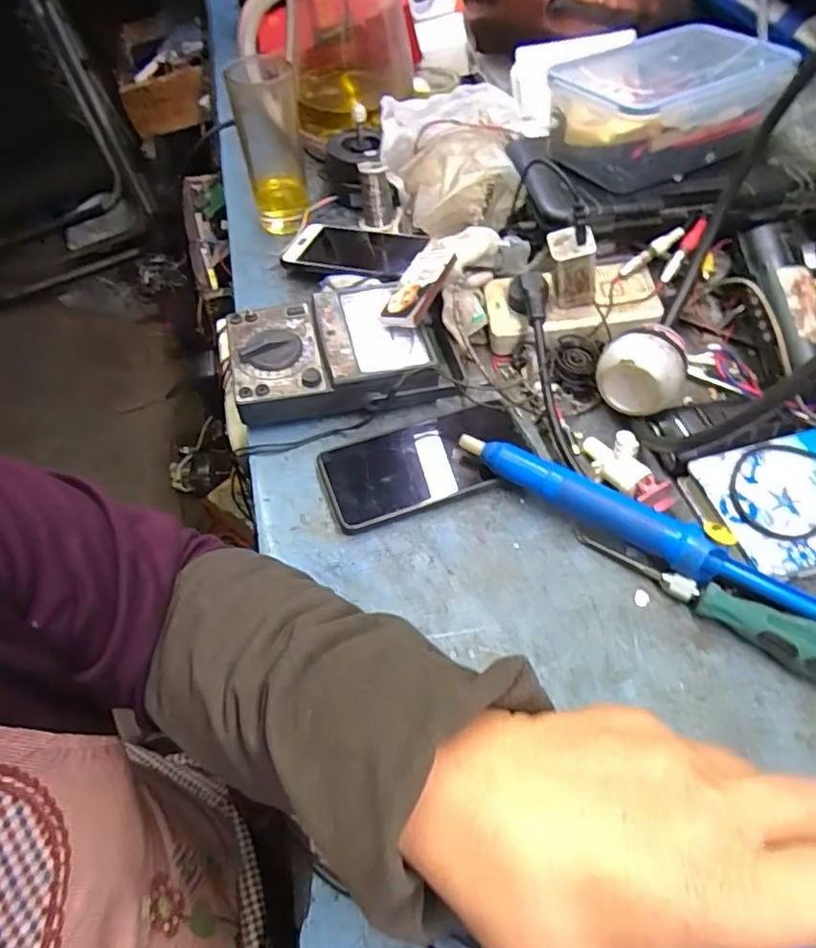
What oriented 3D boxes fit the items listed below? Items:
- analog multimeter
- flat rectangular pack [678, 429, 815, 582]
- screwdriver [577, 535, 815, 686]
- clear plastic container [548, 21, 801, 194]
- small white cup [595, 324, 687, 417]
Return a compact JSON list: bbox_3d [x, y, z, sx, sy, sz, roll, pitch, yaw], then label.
[{"bbox_3d":[-0.065,-0.101,0.511,0.169,0.049,0.123,-13,55,-9],"label":"analog multimeter"},{"bbox_3d":[0.283,0.019,0.428,0.148,0.022,0.099,-13,56,-7],"label":"flat rectangular pack"},{"bbox_3d":[0.198,0.085,0.387,0.177,0.032,0.030,26,58,18],"label":"screwdriver"},{"bbox_3d":[0.237,-0.350,0.567,0.200,0.081,0.139,-23,57,-16],"label":"clear plastic container"},{"bbox_3d":[0.182,-0.083,0.464,0.061,0.051,0.050,16,56,12],"label":"small white cup"}]

